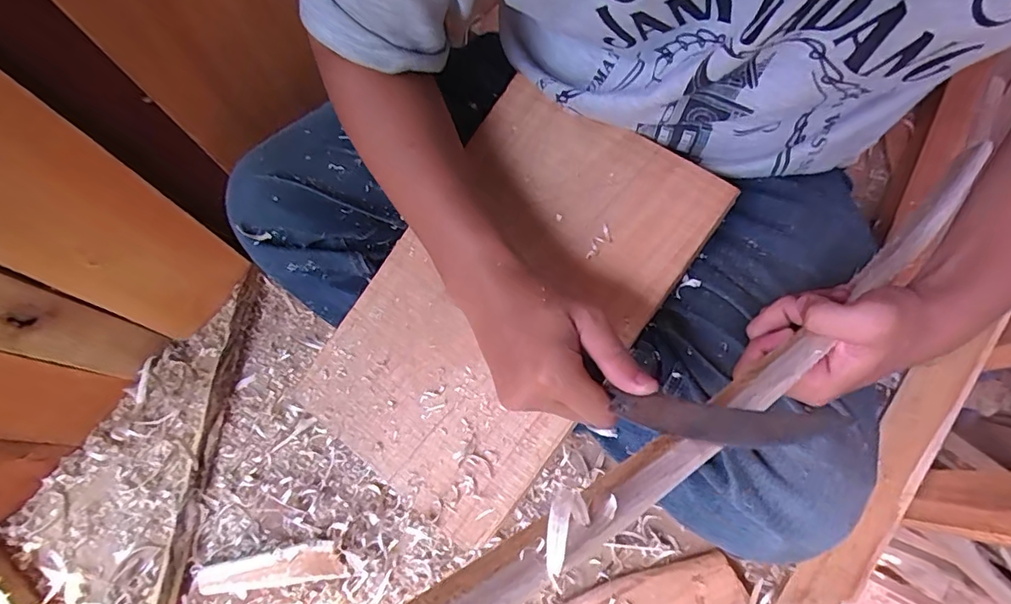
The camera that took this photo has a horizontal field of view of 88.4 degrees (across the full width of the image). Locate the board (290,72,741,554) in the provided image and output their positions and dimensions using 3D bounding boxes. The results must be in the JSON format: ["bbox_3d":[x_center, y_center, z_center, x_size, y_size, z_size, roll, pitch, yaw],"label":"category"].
[{"bbox_3d":[-0.006,-0.003,0.397,0.199,0.017,0.321,35,89,19],"label":"board"}]

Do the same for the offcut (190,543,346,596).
[{"bbox_3d":[-0.225,0.258,0.502,0.140,0.023,0.035,-8,72,0],"label":"offcut"}]

